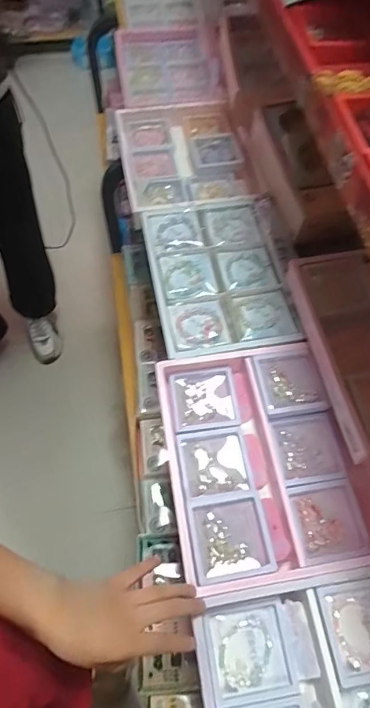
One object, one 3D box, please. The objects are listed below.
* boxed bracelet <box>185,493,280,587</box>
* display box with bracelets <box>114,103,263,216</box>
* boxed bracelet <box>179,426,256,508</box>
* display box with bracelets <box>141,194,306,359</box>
[{"bbox_3d":[0.052,0.213,0.509,0.088,0.018,0.089,-9,61,-6],"label":"boxed bracelet"},{"bbox_3d":[-0.005,-0.386,0.841,0.224,0.041,0.303,-9,61,-6],"label":"display box with bracelets"},{"bbox_3d":[0.039,0.142,0.561,0.086,0.026,0.094,-7,61,-5],"label":"boxed bracelet"},{"bbox_3d":[0.052,-0.130,0.692,0.201,0.017,0.286,-8,61,-5],"label":"display box with bracelets"}]

